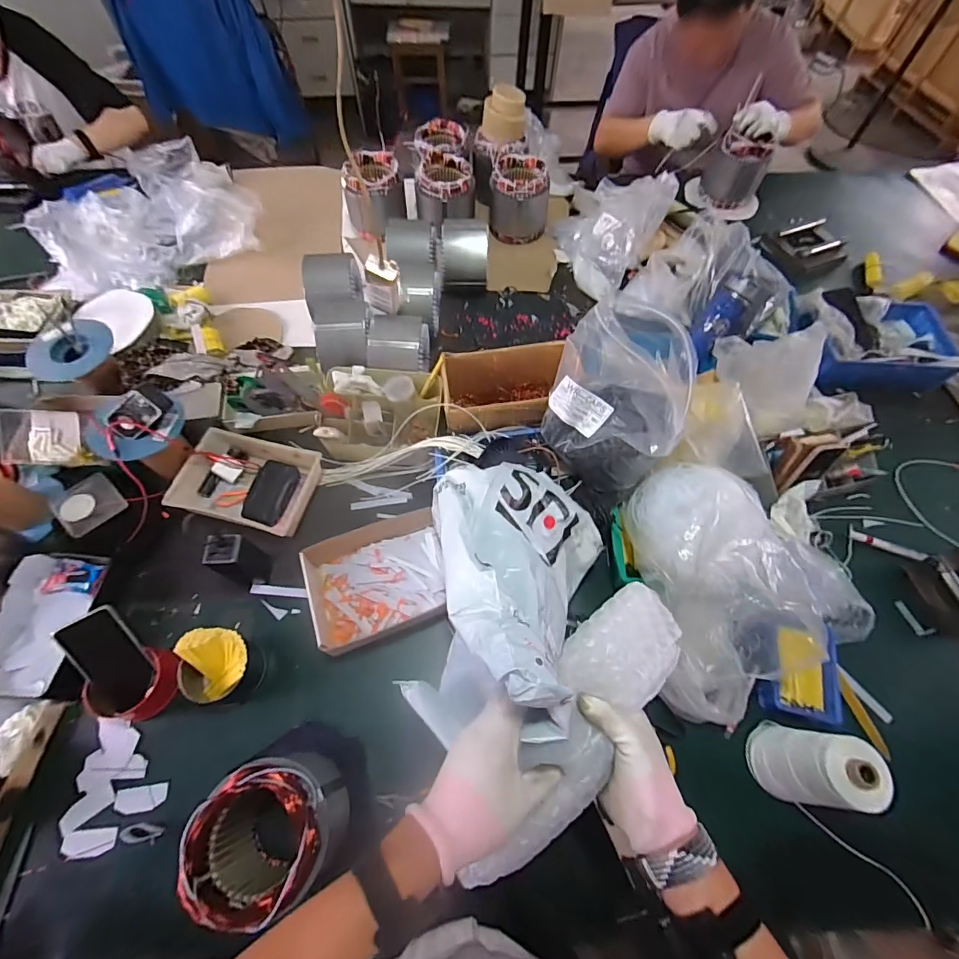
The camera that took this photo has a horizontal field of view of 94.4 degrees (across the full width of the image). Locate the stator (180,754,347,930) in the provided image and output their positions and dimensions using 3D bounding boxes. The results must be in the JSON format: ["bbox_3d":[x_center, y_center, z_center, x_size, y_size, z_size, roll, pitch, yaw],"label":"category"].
[{"bbox_3d":[-0.257,0.440,0.562,0.153,0.165,0.148,-17,65,-10],"label":"stator"}]

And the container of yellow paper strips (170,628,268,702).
[{"bbox_3d":[-0.396,0.286,0.682,0.096,0.087,0.098,-2,63,-3],"label":"container of yellow paper strips"}]

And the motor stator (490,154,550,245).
[{"bbox_3d":[0.108,-0.750,1.192,0.157,0.143,0.144,6,63,1],"label":"motor stator"}]

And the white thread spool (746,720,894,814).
[{"bbox_3d":[0.457,0.390,0.610,0.081,0.176,0.077,1,63,-1],"label":"white thread spool"}]

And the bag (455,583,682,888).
[{"bbox_3d":[0.103,0.253,0.440,0.103,0.056,0.320,29,80,11],"label":"bag"}]

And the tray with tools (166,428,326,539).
[{"bbox_3d":[-0.442,0.008,0.853,0.247,0.059,0.176,14,63,6],"label":"tray with tools"}]

